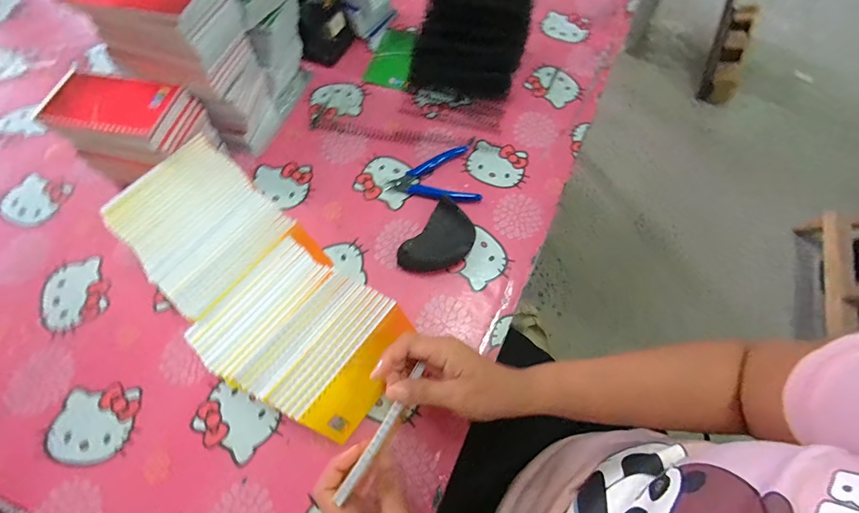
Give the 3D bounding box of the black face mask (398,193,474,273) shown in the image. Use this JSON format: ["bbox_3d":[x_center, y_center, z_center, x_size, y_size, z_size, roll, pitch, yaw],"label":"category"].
[{"bbox_3d":[0.013,-0.017,0.451,0.064,0.024,0.099,38,71,15],"label":"black face mask"}]

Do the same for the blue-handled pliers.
[{"bbox_3d":[0.002,-0.109,0.497,0.116,0.017,0.097,-7,66,-4],"label":"blue-handled pliers"}]

